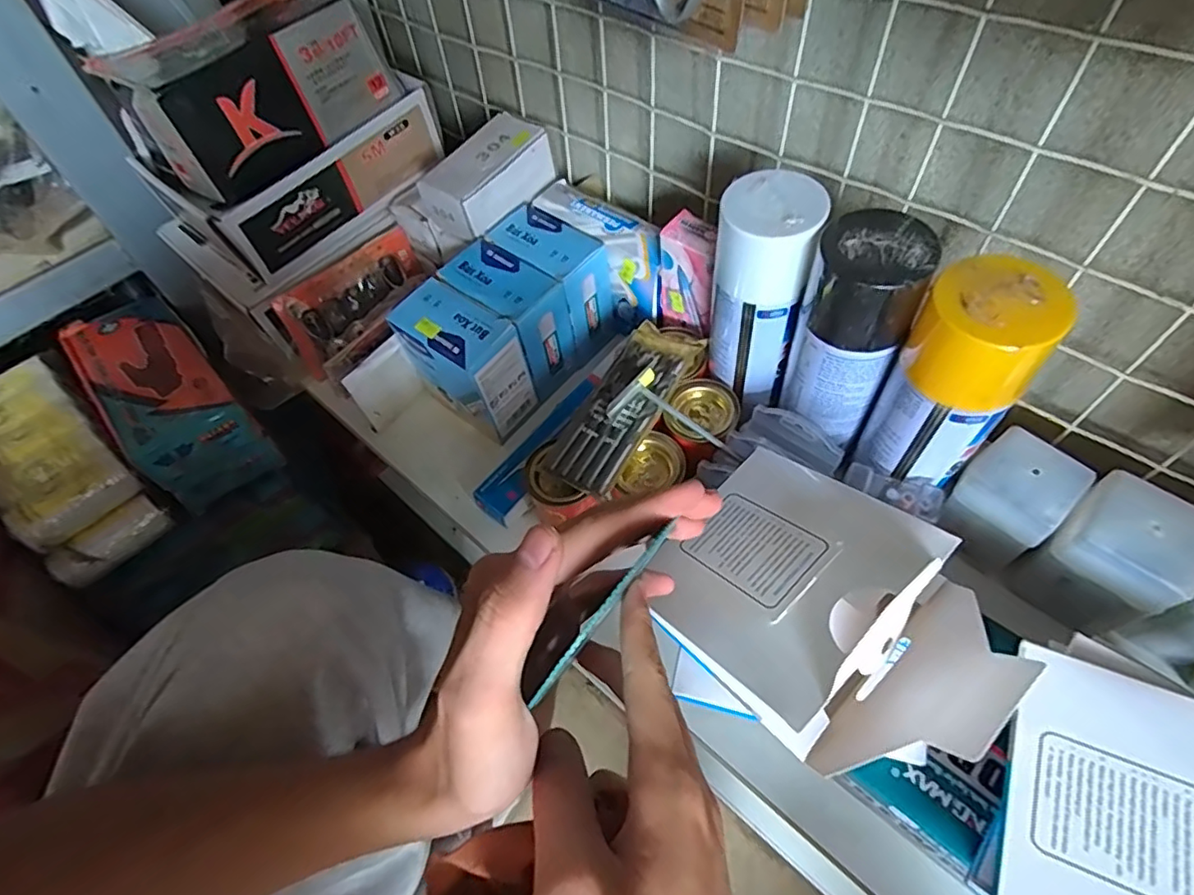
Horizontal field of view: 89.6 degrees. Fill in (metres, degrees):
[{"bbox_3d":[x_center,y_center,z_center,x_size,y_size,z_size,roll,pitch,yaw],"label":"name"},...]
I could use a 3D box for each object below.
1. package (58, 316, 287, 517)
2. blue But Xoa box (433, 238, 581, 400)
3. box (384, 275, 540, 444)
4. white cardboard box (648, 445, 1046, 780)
[{"bbox_3d":[-0.438,-0.060,0.605,0.100,0.073,0.274,-40,62,-22],"label":"package"},{"bbox_3d":[-0.072,-0.111,0.524,0.097,0.104,0.068,33,63,24],"label":"blue But Xoa box"},{"bbox_3d":[-0.111,-0.070,0.502,0.096,0.104,0.058,30,62,23],"label":"box"},{"bbox_3d":[0.120,0.078,0.318,0.166,0.058,0.133,36,65,25],"label":"white cardboard box"}]

